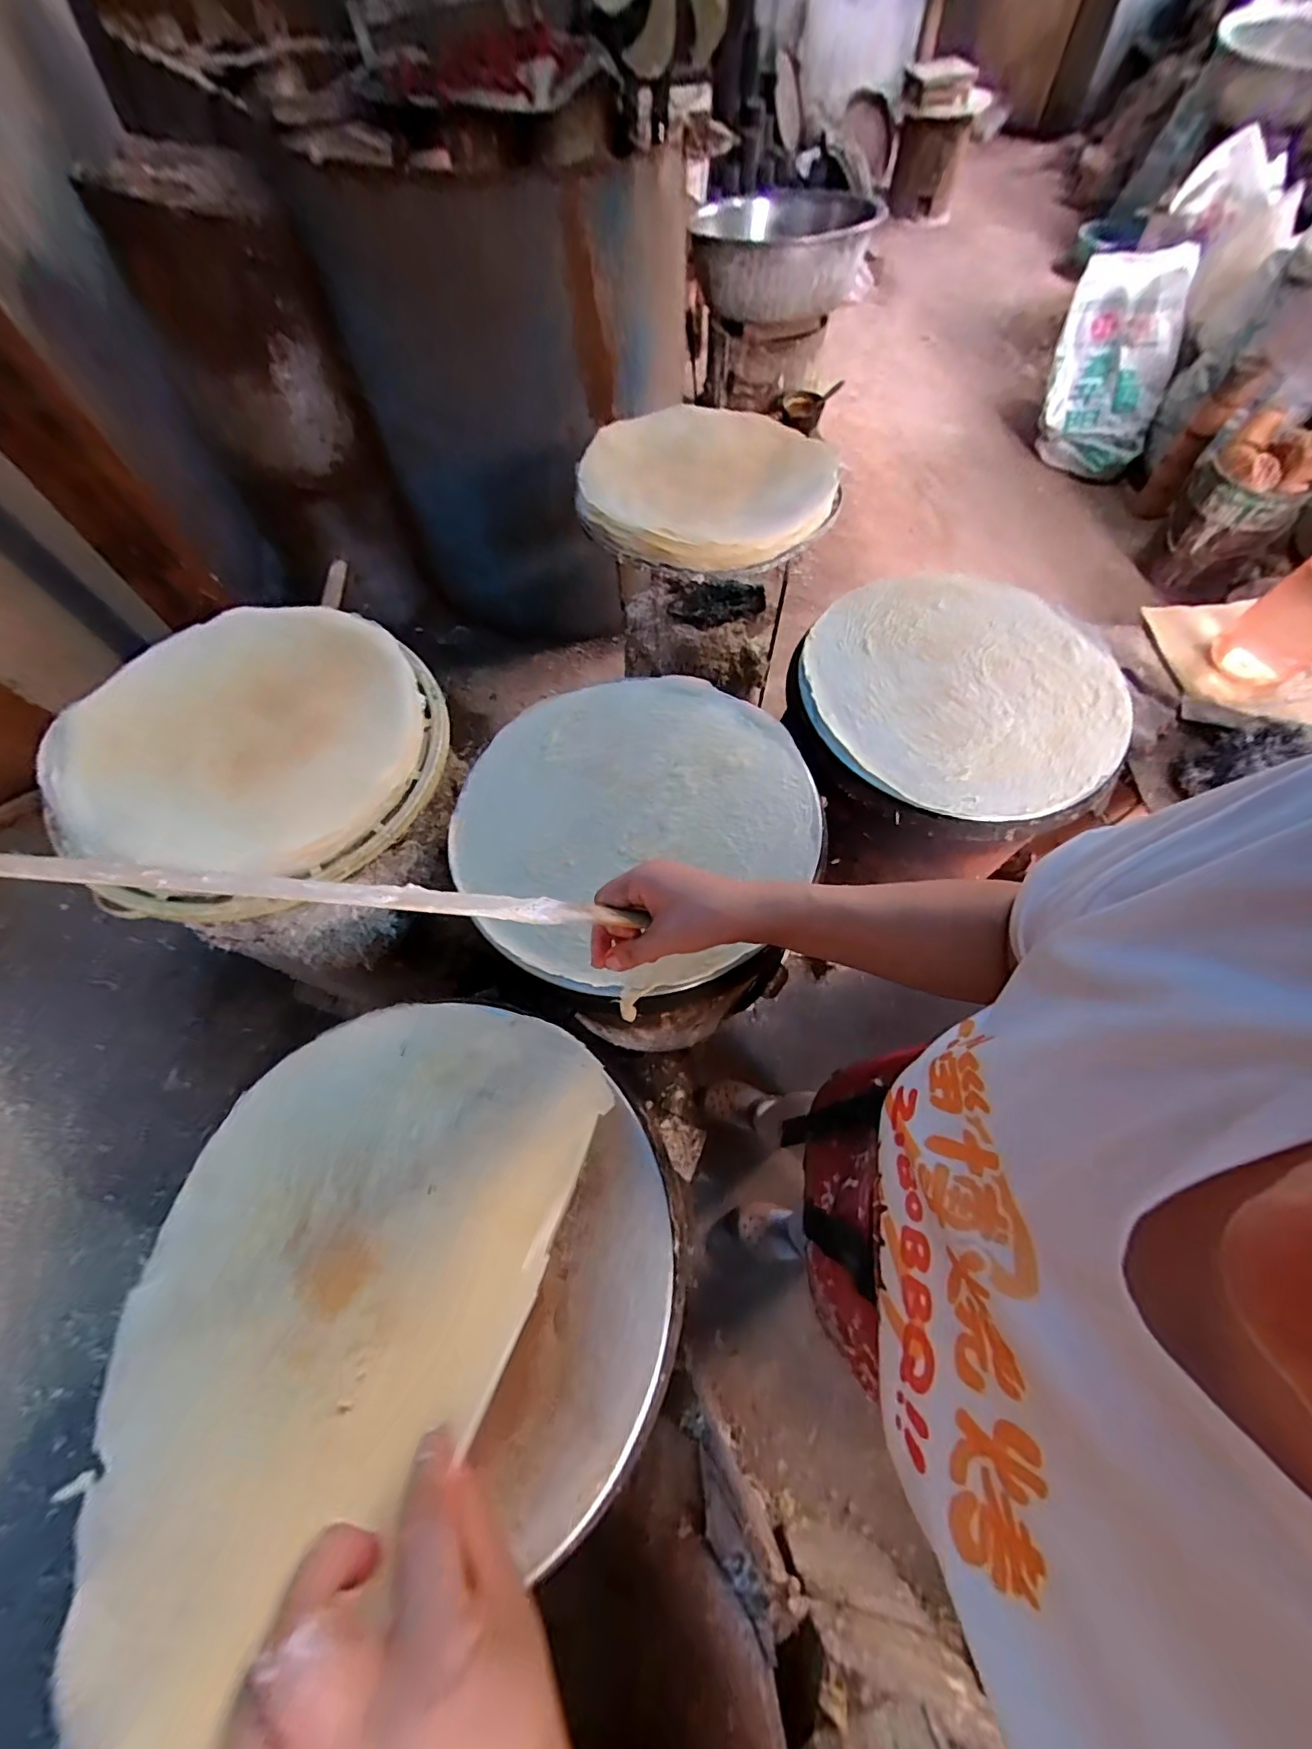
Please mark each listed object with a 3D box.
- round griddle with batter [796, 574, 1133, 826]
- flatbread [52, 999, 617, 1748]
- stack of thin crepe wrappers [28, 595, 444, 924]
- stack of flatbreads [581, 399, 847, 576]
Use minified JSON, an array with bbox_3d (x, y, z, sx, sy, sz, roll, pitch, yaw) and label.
[{"bbox_3d":[0.363,-0.227,0.671,0.358,0.039,0.352,-1,64,2],"label":"round griddle with batter"},{"bbox_3d":[-0.213,0.230,0.358,0.268,0.149,0.352,25,66,9],"label":"flatbread"},{"bbox_3d":[-0.443,-0.148,0.616,0.385,0.044,0.404,27,68,14],"label":"stack of thin crepe wrappers"},{"bbox_3d":[0.079,-0.590,0.839,0.378,0.050,0.374,5,64,4],"label":"stack of flatbreads"}]

